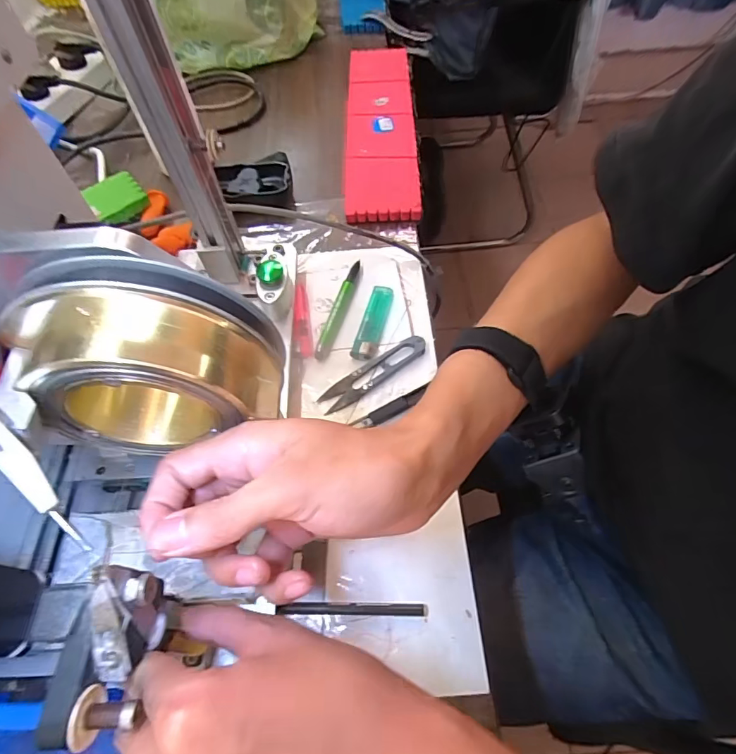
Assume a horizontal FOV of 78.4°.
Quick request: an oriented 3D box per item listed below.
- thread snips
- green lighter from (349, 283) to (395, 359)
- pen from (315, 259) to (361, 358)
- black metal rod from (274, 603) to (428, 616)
[{"bbox_3d":[0.005,-0.004,0.382,0.101,0.008,0.022,-32,62,-14],"label":"thread snips"},{"bbox_3d":[0.004,-0.052,0.410,0.022,0.010,0.081,11,61,10],"label":"green lighter"},{"bbox_3d":[-0.026,-0.067,0.423,0.013,0.010,0.117,12,61,11],"label":"pen"},{"bbox_3d":[-0.010,0.149,0.291,0.095,0.007,0.007,-1,59,4],"label":"black metal rod"}]

